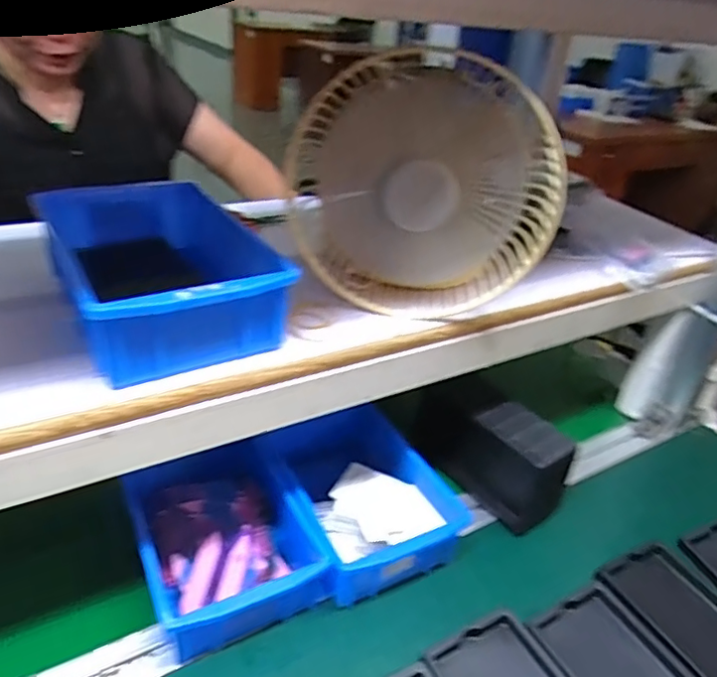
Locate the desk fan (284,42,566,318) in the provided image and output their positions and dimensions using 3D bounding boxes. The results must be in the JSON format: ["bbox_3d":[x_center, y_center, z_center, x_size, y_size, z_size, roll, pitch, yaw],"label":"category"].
[{"bbox_3d":[0.049,-0.113,0.458,0.202,0.181,0.072,9,32,6],"label":"desk fan"}]

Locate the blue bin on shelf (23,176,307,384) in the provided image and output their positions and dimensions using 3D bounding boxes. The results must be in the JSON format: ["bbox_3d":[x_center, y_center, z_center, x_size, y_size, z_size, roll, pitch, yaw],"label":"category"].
[{"bbox_3d":[-0.147,-0.049,0.433,0.128,0.063,0.198,-15,38,-30],"label":"blue bin on shelf"}]

